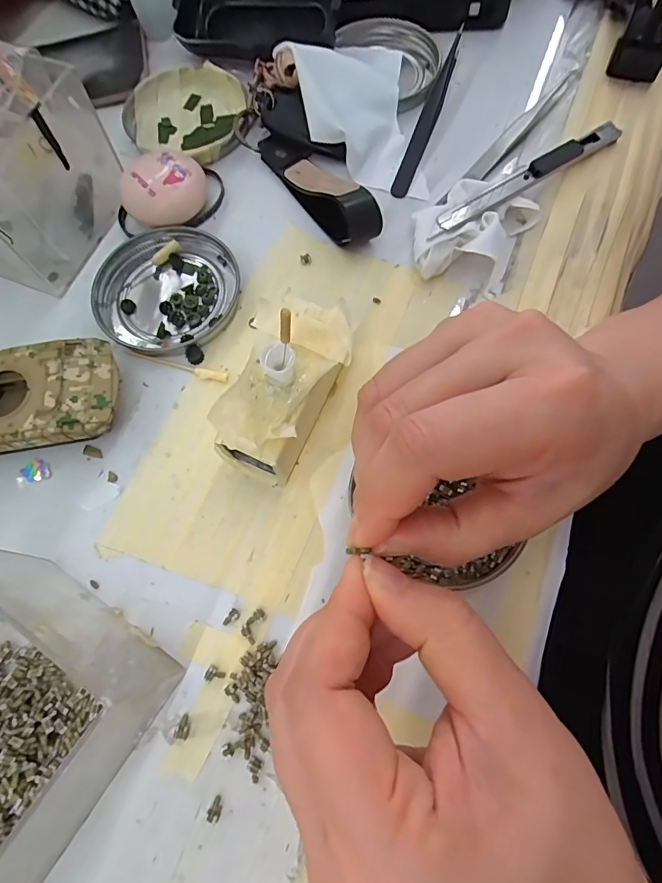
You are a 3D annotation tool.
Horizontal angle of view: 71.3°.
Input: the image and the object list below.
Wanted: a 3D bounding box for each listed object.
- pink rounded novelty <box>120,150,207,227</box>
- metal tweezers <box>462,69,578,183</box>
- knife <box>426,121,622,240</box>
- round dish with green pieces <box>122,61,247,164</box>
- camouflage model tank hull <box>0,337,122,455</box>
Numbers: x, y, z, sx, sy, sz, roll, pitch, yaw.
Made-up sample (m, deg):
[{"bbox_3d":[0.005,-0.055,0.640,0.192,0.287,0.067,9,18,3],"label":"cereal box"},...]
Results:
[{"bbox_3d":[-0.095,-0.144,0.268,0.047,0.023,0.037,-23,73,-6],"label":"pink rounded novelty"},{"bbox_3d":[0.121,-0.198,0.283,0.011,0.010,0.114,39,77,13],"label":"metal tweezers"},{"bbox_3d":[0.107,-0.147,0.261,0.132,0.013,0.016,-32,74,-8],"label":"knife"},{"bbox_3d":[-0.093,-0.213,0.300,0.079,0.012,0.075,-1,72,2],"label":"round dish with green pieces"},{"bbox_3d":[-0.150,-0.018,0.227,0.094,0.025,0.054,-8,72,-1],"label":"camouflage model tank hull"}]

